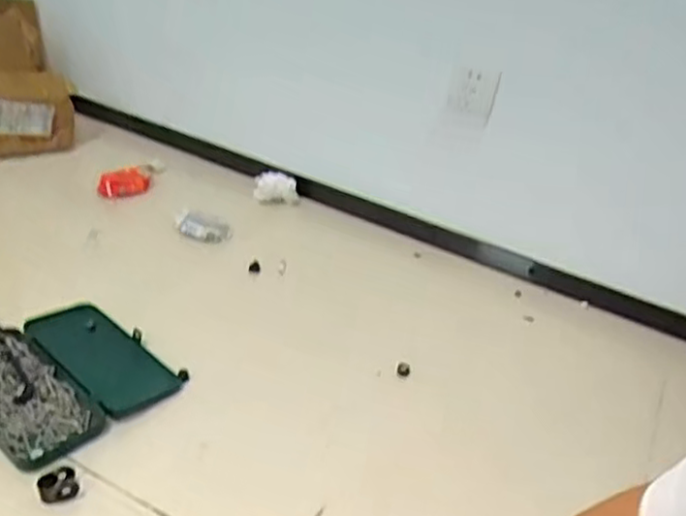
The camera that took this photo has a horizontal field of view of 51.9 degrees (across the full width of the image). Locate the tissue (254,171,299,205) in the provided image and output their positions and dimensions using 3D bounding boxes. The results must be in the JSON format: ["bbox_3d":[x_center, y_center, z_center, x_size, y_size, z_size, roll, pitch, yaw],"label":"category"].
[{"bbox_3d":[-0.135,-0.144,1.458,0.096,0.045,0.043,9,36,-4],"label":"tissue"}]

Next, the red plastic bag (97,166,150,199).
[{"bbox_3d":[-0.427,-0.147,1.389,0.108,0.034,0.061,-16,44,-33],"label":"red plastic bag"}]

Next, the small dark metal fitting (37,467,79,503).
[{"bbox_3d":[-0.336,0.265,0.830,0.041,0.016,0.042,5,35,-4],"label":"small dark metal fitting"}]

